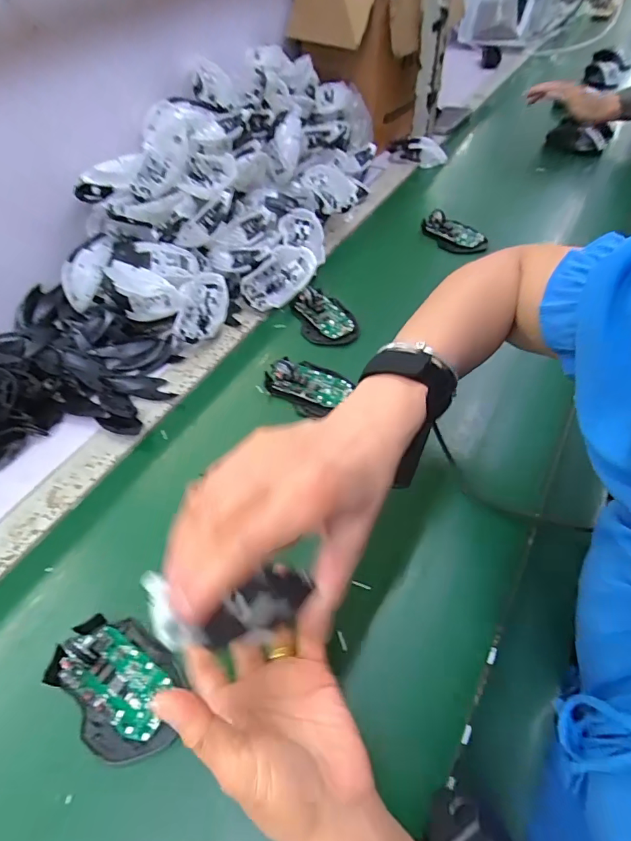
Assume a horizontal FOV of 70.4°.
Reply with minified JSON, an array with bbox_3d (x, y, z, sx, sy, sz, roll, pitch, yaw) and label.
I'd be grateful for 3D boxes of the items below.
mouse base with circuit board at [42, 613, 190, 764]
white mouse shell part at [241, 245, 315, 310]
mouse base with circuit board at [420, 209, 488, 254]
[{"bbox_3d":[-0.154,0.200,0.343,0.112,0.026,0.077,25,57,21],"label":"mouse base with circuit board"},{"bbox_3d":[-0.051,-0.205,0.643,0.110,0.061,0.034,-41,21,0],"label":"white mouse shell part"},{"bbox_3d":[0.223,-0.304,0.721,0.053,0.031,0.107,-32,58,-22],"label":"mouse base with circuit board"}]

